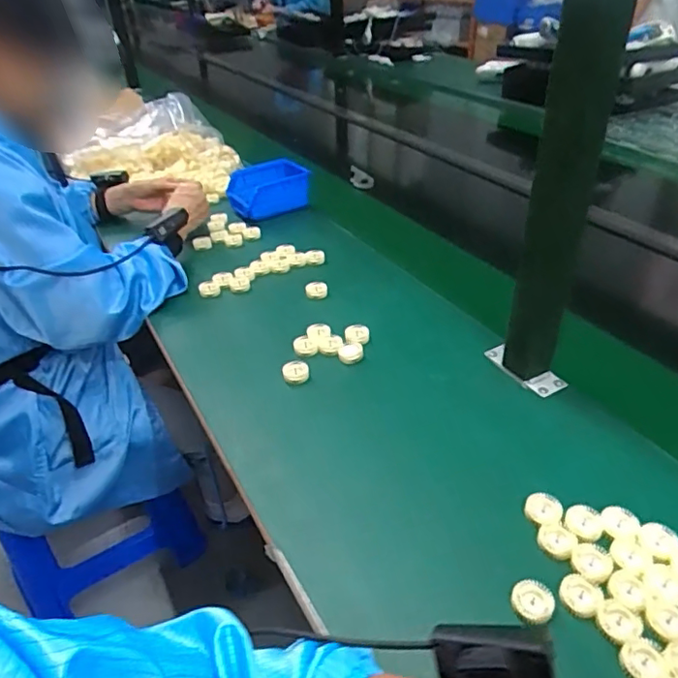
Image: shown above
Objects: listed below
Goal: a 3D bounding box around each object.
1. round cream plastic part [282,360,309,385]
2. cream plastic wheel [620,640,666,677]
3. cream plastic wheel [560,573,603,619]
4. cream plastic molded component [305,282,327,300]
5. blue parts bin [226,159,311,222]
[{"bbox_3d":[-0.053,0.038,0.684,0.032,0.016,0.030,-2,36,1],"label":"round cream plastic part"},{"bbox_3d":[0.221,0.236,0.406,0.026,0.012,0.029,-27,42,-29],"label":"cream plastic wheel"},{"bbox_3d":[0.195,0.205,0.446,0.031,0.011,0.031,-2,36,1],"label":"cream plastic wheel"},{"bbox_3d":[-0.034,-0.074,0.830,0.033,0.014,0.028,-4,36,-2],"label":"cream plastic molded component"},{"bbox_3d":[-0.137,-0.283,1.049,0.143,0.073,0.116,-23,40,-25],"label":"blue parts bin"}]

